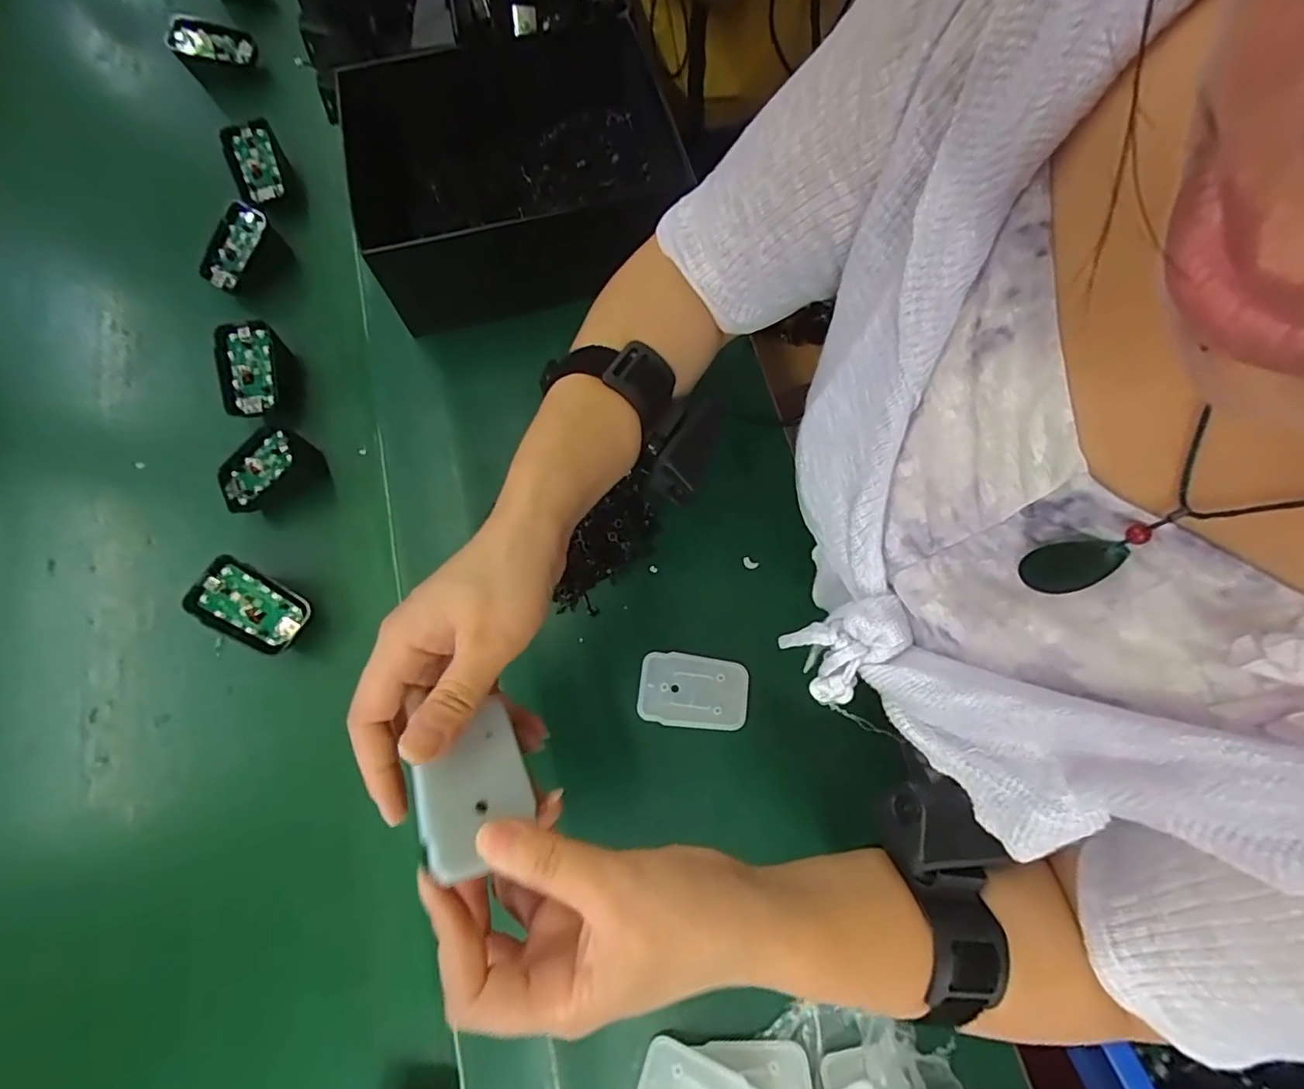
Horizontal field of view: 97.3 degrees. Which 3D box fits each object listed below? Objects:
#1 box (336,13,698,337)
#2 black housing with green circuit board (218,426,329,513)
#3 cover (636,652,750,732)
[{"bbox_3d":[-0.106,-0.300,0.471,0.270,0.095,0.194,-21,73,-3],"label":"box"},{"bbox_3d":[-0.283,-0.054,0.425,0.067,0.040,0.040,-24,73,-4],"label":"black housing with green circuit board"},{"bbox_3d":[0.027,0.095,0.375,0.069,0.004,0.044,6,73,6],"label":"cover"}]

